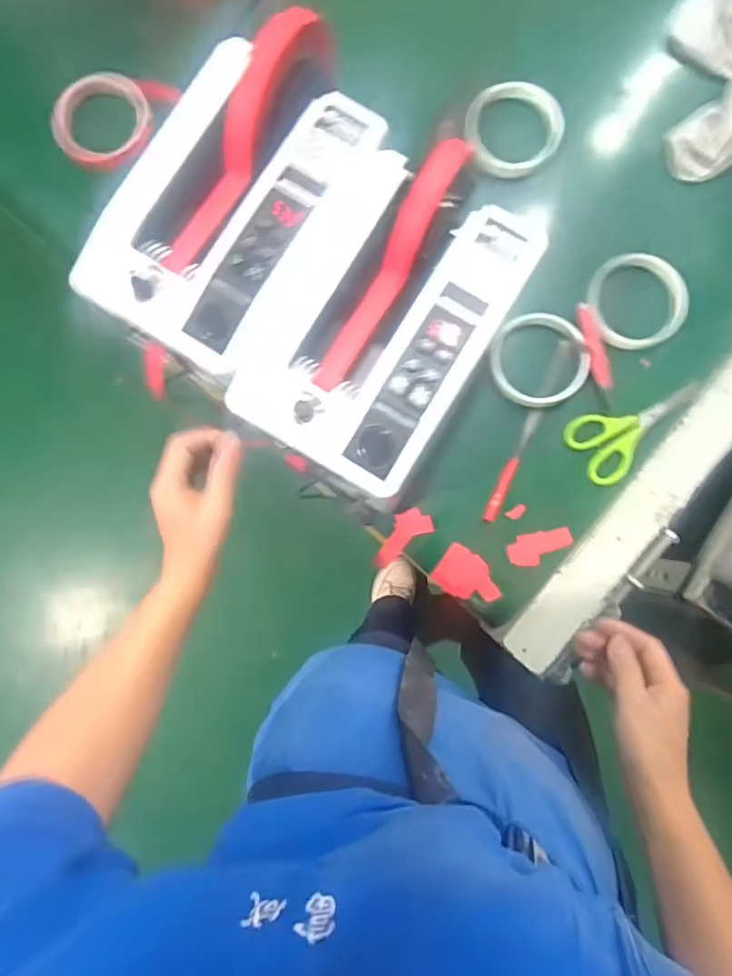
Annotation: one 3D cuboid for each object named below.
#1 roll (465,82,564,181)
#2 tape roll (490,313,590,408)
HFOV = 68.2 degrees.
[{"bbox_3d":[0.139,-0.334,0.500,0.088,0.014,0.076,-5,87,1],"label":"roll"},{"bbox_3d":[0.156,-0.118,0.488,0.084,0.013,0.088,0,87,1],"label":"tape roll"}]

